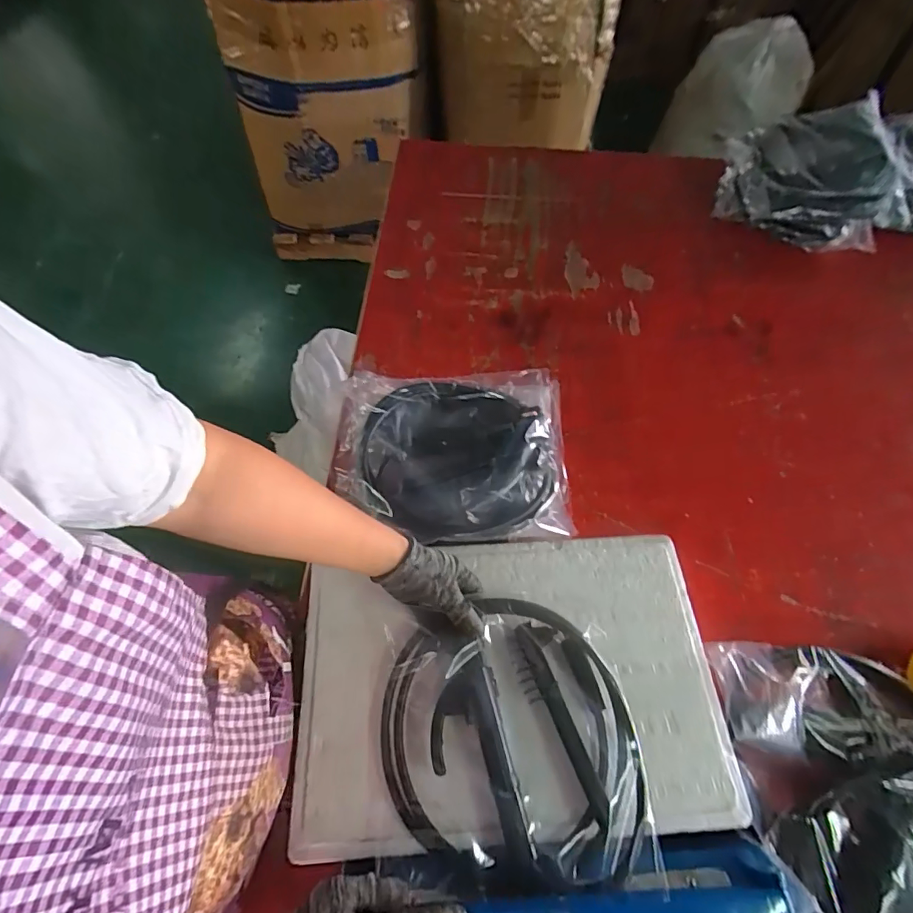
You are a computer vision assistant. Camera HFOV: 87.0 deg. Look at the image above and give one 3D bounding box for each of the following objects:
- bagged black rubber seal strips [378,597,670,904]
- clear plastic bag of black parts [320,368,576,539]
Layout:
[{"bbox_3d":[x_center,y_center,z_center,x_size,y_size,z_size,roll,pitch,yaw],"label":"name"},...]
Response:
[{"bbox_3d":[0.051,0.270,0.461,0.233,0.048,0.236,-4,59,-3],"label":"bagged black rubber seal strips"},{"bbox_3d":[-0.001,-0.005,0.613,0.293,0.058,0.239,-5,61,-4],"label":"clear plastic bag of black parts"}]

